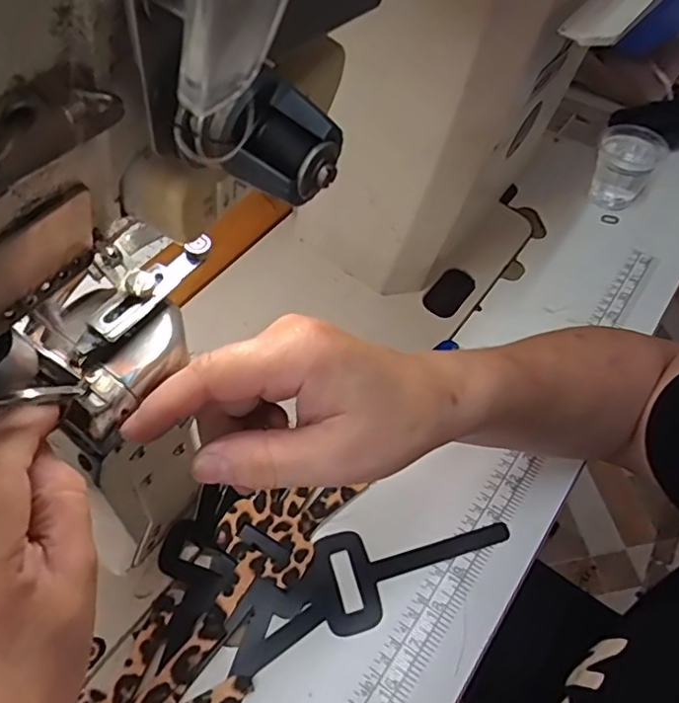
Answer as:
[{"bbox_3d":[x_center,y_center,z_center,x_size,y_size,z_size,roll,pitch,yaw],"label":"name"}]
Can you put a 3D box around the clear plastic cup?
[{"bbox_3d":[0.267,-0.170,0.553,0.053,0.057,0.059,24,57,14],"label":"clear plastic cup"}]

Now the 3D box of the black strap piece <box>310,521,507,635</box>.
[{"bbox_3d":[0.047,0.131,0.367,0.124,0.007,0.058,-11,56,-10],"label":"black strap piece"}]

